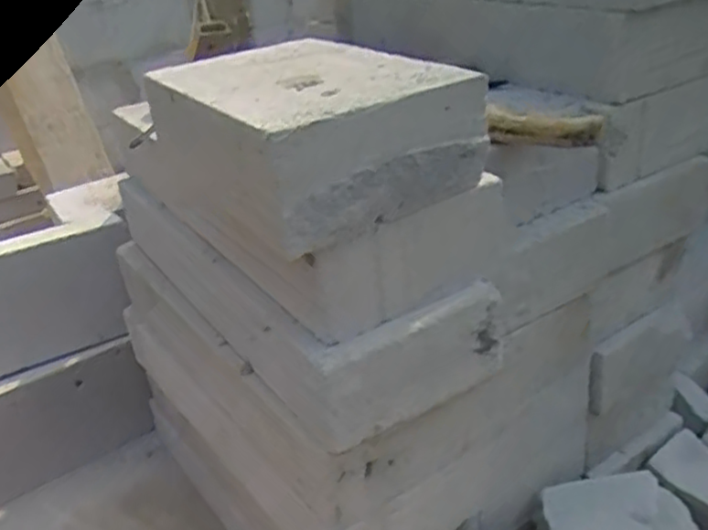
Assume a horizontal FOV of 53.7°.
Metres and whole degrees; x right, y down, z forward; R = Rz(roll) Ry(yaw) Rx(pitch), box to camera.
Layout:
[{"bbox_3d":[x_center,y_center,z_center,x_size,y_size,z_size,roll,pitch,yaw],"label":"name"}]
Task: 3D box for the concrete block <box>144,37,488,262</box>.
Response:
[{"bbox_3d":[-0.052,-0.127,0.650,0.197,0.107,0.304,-22,32,-26],"label":"concrete block"}]

